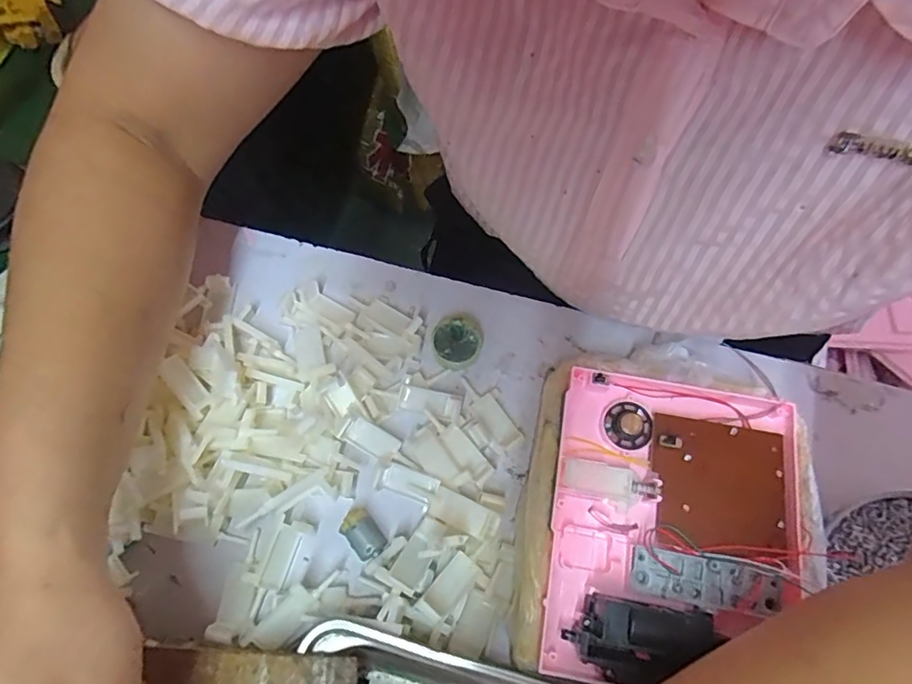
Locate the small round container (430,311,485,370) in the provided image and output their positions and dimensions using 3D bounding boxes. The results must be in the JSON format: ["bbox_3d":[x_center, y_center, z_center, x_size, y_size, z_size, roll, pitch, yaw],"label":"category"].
[{"bbox_3d":[0.001,-0.001,0.363,0.034,0.015,0.037,0,68,0],"label":"small round container"}]

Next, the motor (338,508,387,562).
[{"bbox_3d":[-0.054,0.114,0.317,0.019,0.016,0.028,-40,73,-15],"label":"motor"}]

